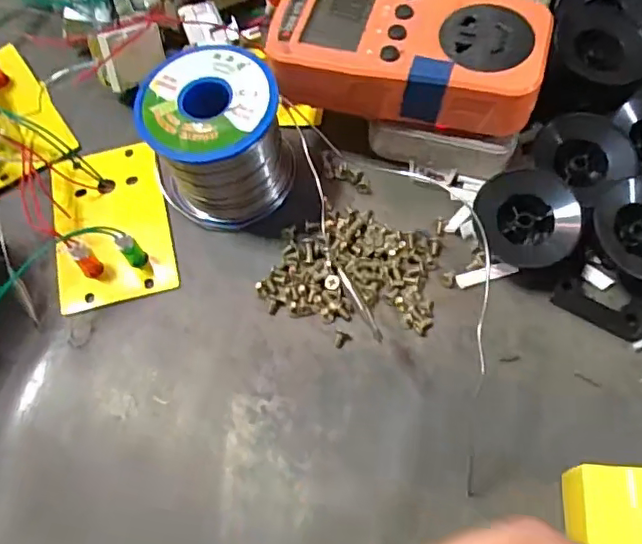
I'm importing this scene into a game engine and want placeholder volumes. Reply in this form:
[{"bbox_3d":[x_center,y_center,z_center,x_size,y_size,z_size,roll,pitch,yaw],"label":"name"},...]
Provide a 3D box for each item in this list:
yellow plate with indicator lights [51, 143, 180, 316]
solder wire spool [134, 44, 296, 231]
[{"bbox_3d":[-0.112,-0.031,0.296,0.057,0.030,0.091,-14,65,-3],"label":"yellow plate with indicator lights"},{"bbox_3d":[-0.052,-0.066,0.290,0.065,0.059,0.061,-1,65,3],"label":"solder wire spool"}]

